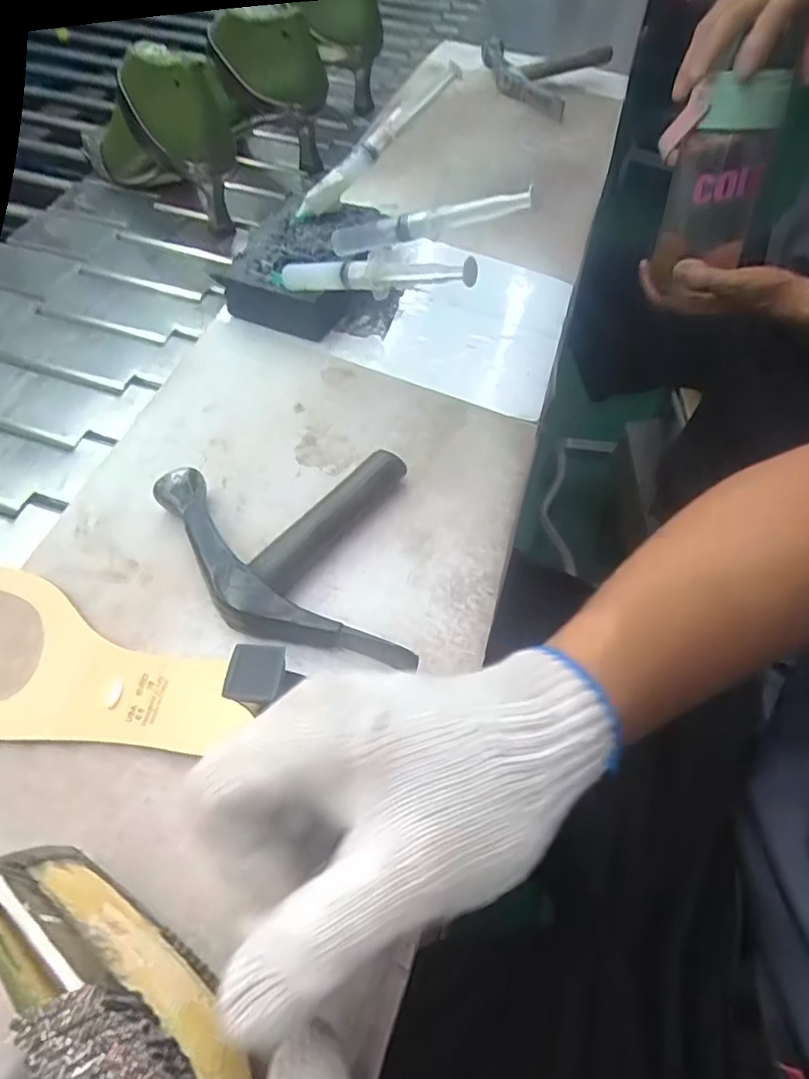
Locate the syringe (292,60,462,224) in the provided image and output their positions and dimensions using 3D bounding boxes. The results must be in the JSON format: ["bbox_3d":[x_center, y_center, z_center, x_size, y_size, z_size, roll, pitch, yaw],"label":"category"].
[{"bbox_3d":[-0.023,-0.300,0.452,0.160,0.019,0.019,-42,64,6],"label":"syringe"}]

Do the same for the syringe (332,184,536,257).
[{"bbox_3d":[0.014,-0.208,0.391,0.146,0.018,0.015,7,51,34],"label":"syringe"}]

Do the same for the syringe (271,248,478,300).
[{"bbox_3d":[-0.026,-0.165,0.370,0.160,0.026,0.012,16,54,33],"label":"syringe"}]

